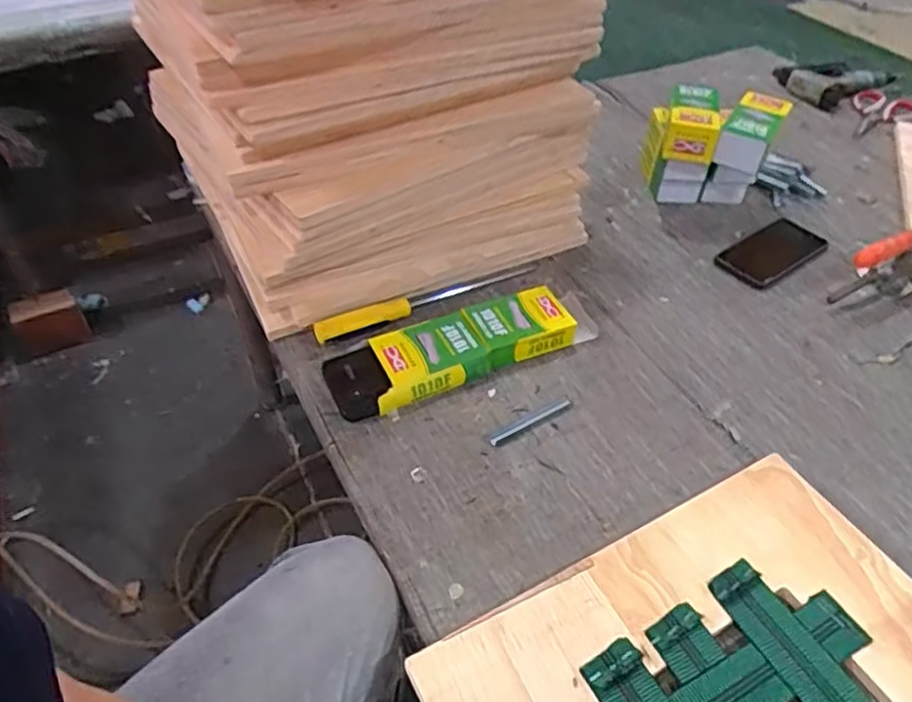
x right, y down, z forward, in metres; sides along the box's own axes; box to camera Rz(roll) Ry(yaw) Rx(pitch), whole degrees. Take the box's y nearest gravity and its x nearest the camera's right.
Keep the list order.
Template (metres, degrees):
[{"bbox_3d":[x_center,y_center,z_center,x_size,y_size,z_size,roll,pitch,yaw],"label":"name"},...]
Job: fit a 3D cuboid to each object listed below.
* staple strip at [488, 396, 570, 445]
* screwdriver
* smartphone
[{"bbox_3d":[0.078,0.070,0.696,0.101,0.004,0.011,-24,50,-24],"label":"staple strip"},{"bbox_3d":[-0.031,-0.063,0.811,0.285,0.027,0.025,-22,49,-22],"label":"screwdriver"},{"bbox_3d":[0.423,-0.135,0.911,0.150,0.013,0.083,-27,52,-26],"label":"smartphone"}]

